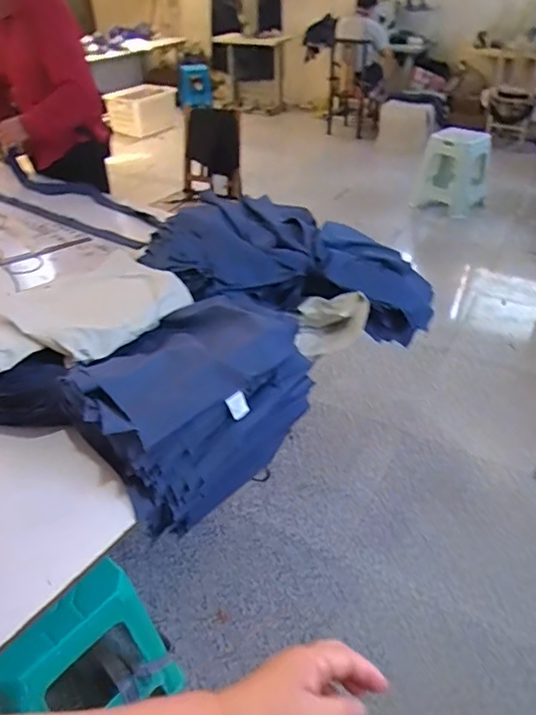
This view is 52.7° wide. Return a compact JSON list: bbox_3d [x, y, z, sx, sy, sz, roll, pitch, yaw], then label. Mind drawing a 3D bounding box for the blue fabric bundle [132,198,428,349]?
[{"bbox_3d":[0.078,-0.233,1.286,0.679,0.177,0.340,13,37,-8],"label":"blue fabric bundle"}]

